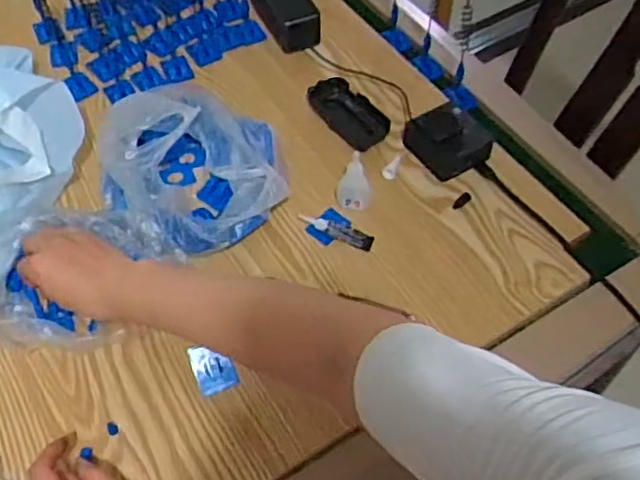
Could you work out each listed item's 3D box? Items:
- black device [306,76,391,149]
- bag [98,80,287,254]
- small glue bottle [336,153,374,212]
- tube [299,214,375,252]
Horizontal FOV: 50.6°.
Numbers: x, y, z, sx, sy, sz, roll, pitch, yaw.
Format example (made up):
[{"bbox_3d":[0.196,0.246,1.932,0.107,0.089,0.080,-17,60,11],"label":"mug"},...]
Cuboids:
[{"bbox_3d":[0.033,-0.154,0.799,0.049,0.027,0.108,-27,58,-18],"label":"black device"},{"bbox_3d":[-0.129,-0.080,0.717,0.201,0.069,0.178,32,60,21],"label":"bag"},{"bbox_3d":[0.036,-0.060,0.702,0.035,0.075,0.022,20,56,14],"label":"small glue bottle"},{"bbox_3d":[0.015,-0.010,0.704,0.084,0.016,0.019,19,56,13],"label":"tube"}]

